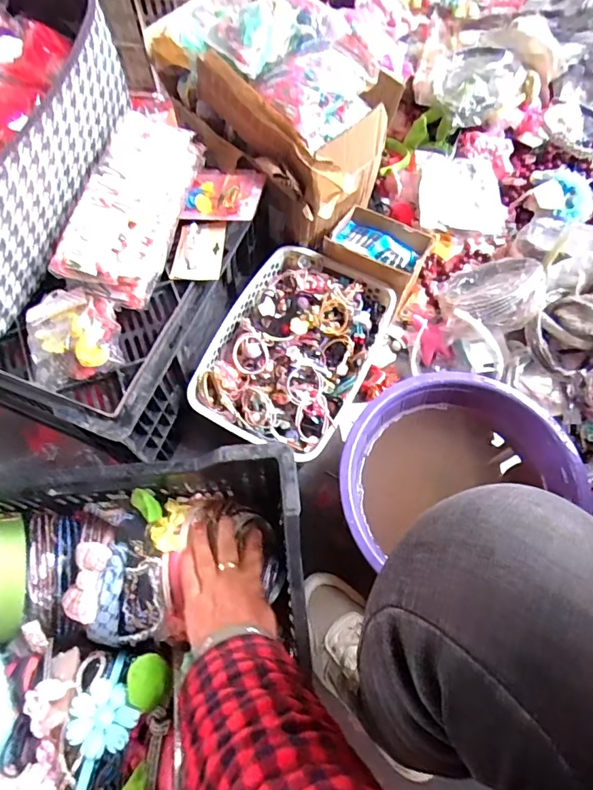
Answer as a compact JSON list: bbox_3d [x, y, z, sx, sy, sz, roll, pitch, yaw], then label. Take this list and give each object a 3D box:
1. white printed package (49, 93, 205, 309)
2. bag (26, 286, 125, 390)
[{"bbox_3d":[-0.185,-0.220,0.568,0.097,0.059,0.242,10,68,3],"label":"white printed package"},{"bbox_3d":[-0.244,-0.066,0.537,0.100,0.037,0.101,-11,69,-6],"label":"bag"}]

